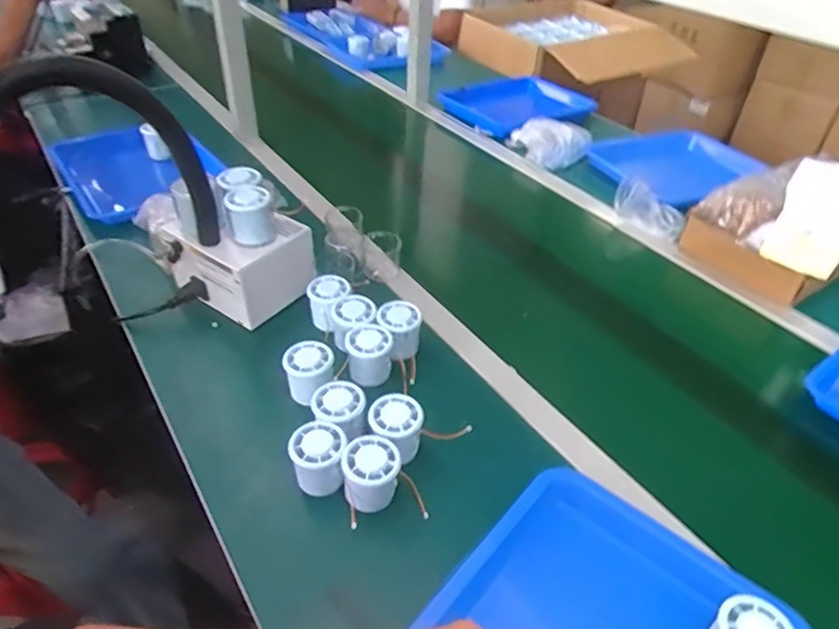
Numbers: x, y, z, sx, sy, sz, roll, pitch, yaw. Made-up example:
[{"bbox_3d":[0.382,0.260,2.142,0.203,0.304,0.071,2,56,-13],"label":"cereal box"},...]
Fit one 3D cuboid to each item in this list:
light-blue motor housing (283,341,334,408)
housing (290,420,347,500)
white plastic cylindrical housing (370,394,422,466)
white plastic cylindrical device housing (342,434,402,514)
[{"bbox_3d":[-0.130,0.071,0.687,0.056,0.059,0.051,-21,45,-26],"label":"light-blue motor housing"},{"bbox_3d":[-0.103,0.154,0.599,0.051,0.073,0.054,-3,40,-6],"label":"housing"},{"bbox_3d":[-0.025,0.121,0.625,0.055,0.048,0.053,-22,46,-27],"label":"white plastic cylindrical housing"},{"bbox_3d":[-0.048,0.163,0.584,0.055,0.066,0.050,2,40,-1],"label":"white plastic cylindrical device housing"}]

